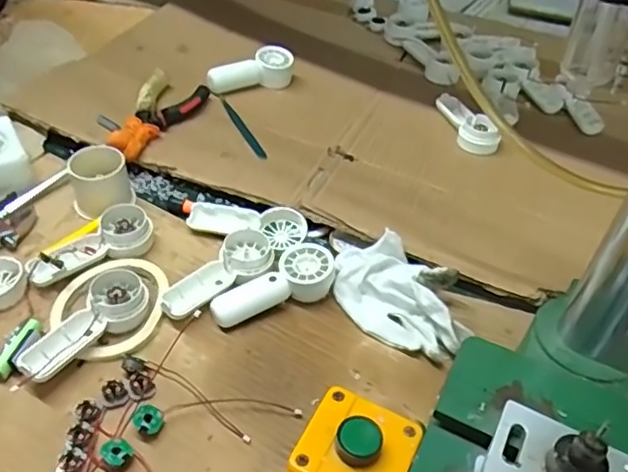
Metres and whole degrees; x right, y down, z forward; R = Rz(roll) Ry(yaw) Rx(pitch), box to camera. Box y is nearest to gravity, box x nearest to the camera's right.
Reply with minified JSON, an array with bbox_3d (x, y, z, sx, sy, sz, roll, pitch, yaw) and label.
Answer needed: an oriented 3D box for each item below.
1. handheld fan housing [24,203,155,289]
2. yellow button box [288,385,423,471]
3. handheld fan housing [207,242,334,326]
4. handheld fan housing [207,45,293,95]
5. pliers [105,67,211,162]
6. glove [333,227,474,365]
[{"bbox_3d":[-0.193,0.012,0.544,0.045,0.029,0.106,36,52,28],"label":"handheld fan housing"},{"bbox_3d":[0.025,0.149,0.403,0.068,0.068,0.081,21,44,16],"label":"yellow button box"},{"bbox_3d":[-0.031,0.046,0.529,0.111,0.028,0.045,-30,54,-31],"label":"handheld fan housing"},{"bbox_3d":[-0.076,-0.197,0.766,0.119,0.041,0.040,-29,53,-33],"label":"handheld fan housing"},{"bbox_3d":[-0.174,-0.132,0.686,0.067,0.024,0.154,15,45,10],"label":"pliers"},{"bbox_3d":[0.074,0.050,0.533,0.085,0.030,0.130,-30,54,-31],"label":"glove"}]

